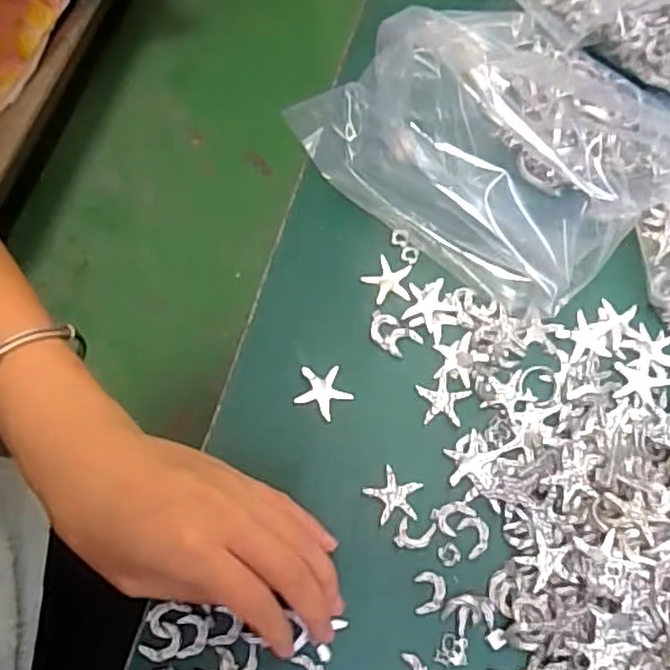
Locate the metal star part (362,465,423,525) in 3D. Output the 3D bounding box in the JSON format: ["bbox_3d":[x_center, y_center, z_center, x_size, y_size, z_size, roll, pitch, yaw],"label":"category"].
[{"bbox_3d":[0.030,0.081,0.335,0.026,0.005,0.027,-43,77,-11],"label":"metal star part"}]

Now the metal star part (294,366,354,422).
[{"bbox_3d":[-0.006,0.028,0.352,0.029,0.005,0.026,26,75,9],"label":"metal star part"}]

